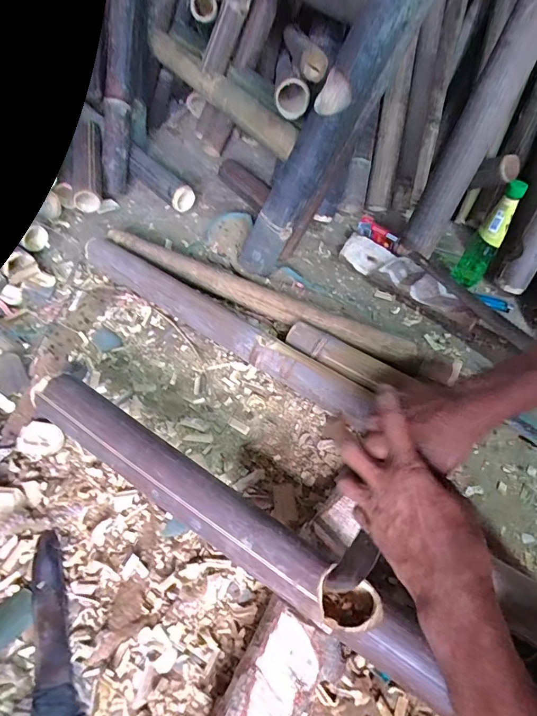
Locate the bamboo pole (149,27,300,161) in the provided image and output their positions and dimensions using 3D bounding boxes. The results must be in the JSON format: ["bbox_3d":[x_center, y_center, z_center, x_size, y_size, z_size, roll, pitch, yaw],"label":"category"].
[{"bbox_3d":[-0.104,-0.562,0.841,0.053,0.066,0.551,-28,60,-24],"label":"bamboo pole"}]

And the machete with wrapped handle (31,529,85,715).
[{"bbox_3d":[-0.219,0.304,0.417,0.039,0.023,0.250,-14,55,-16],"label":"machete with wrapped handle"}]

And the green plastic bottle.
[{"bbox_3d":[0.426,-0.233,0.789,0.059,0.223,0.051,31,56,17],"label":"green plastic bottle"}]

